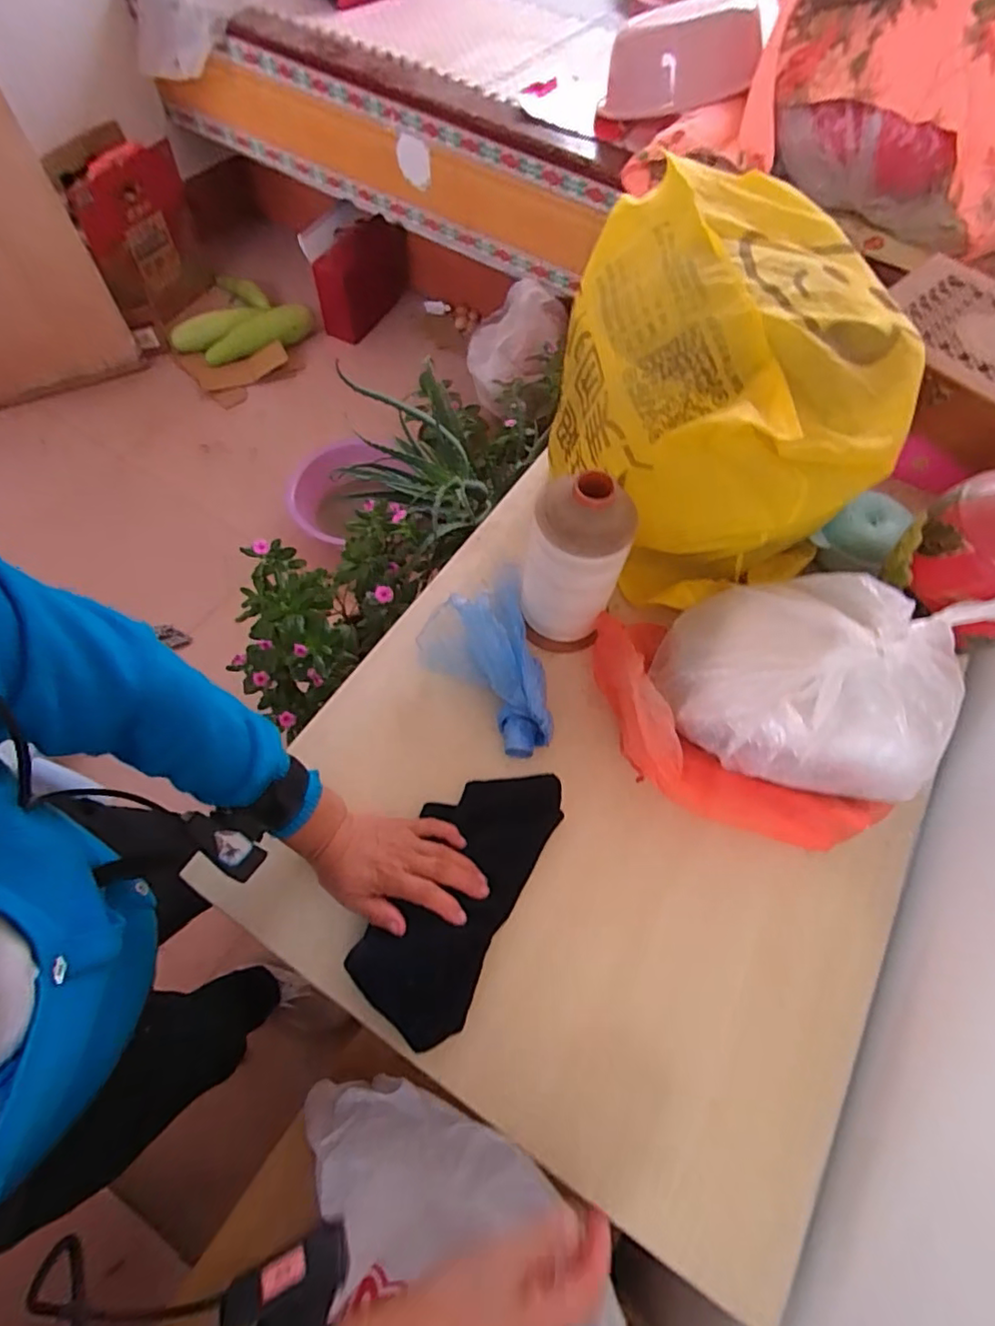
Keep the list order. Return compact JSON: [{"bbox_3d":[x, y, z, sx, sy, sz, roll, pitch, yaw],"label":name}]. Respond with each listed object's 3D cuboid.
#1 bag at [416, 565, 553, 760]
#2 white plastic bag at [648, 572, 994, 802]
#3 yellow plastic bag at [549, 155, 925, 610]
[{"bbox_3d":[-0.020,-0.005,0.621,0.121,0.083,0.217,-9,65,-6],"label":"bag"},{"bbox_3d":[0.297,0.003,0.537,0.260,0.139,0.203,14,65,5],"label":"white plastic bag"},{"bbox_3d":[0.227,-0.277,0.640,0.303,0.295,0.352,-1,64,-3],"label":"yellow plastic bag"}]

